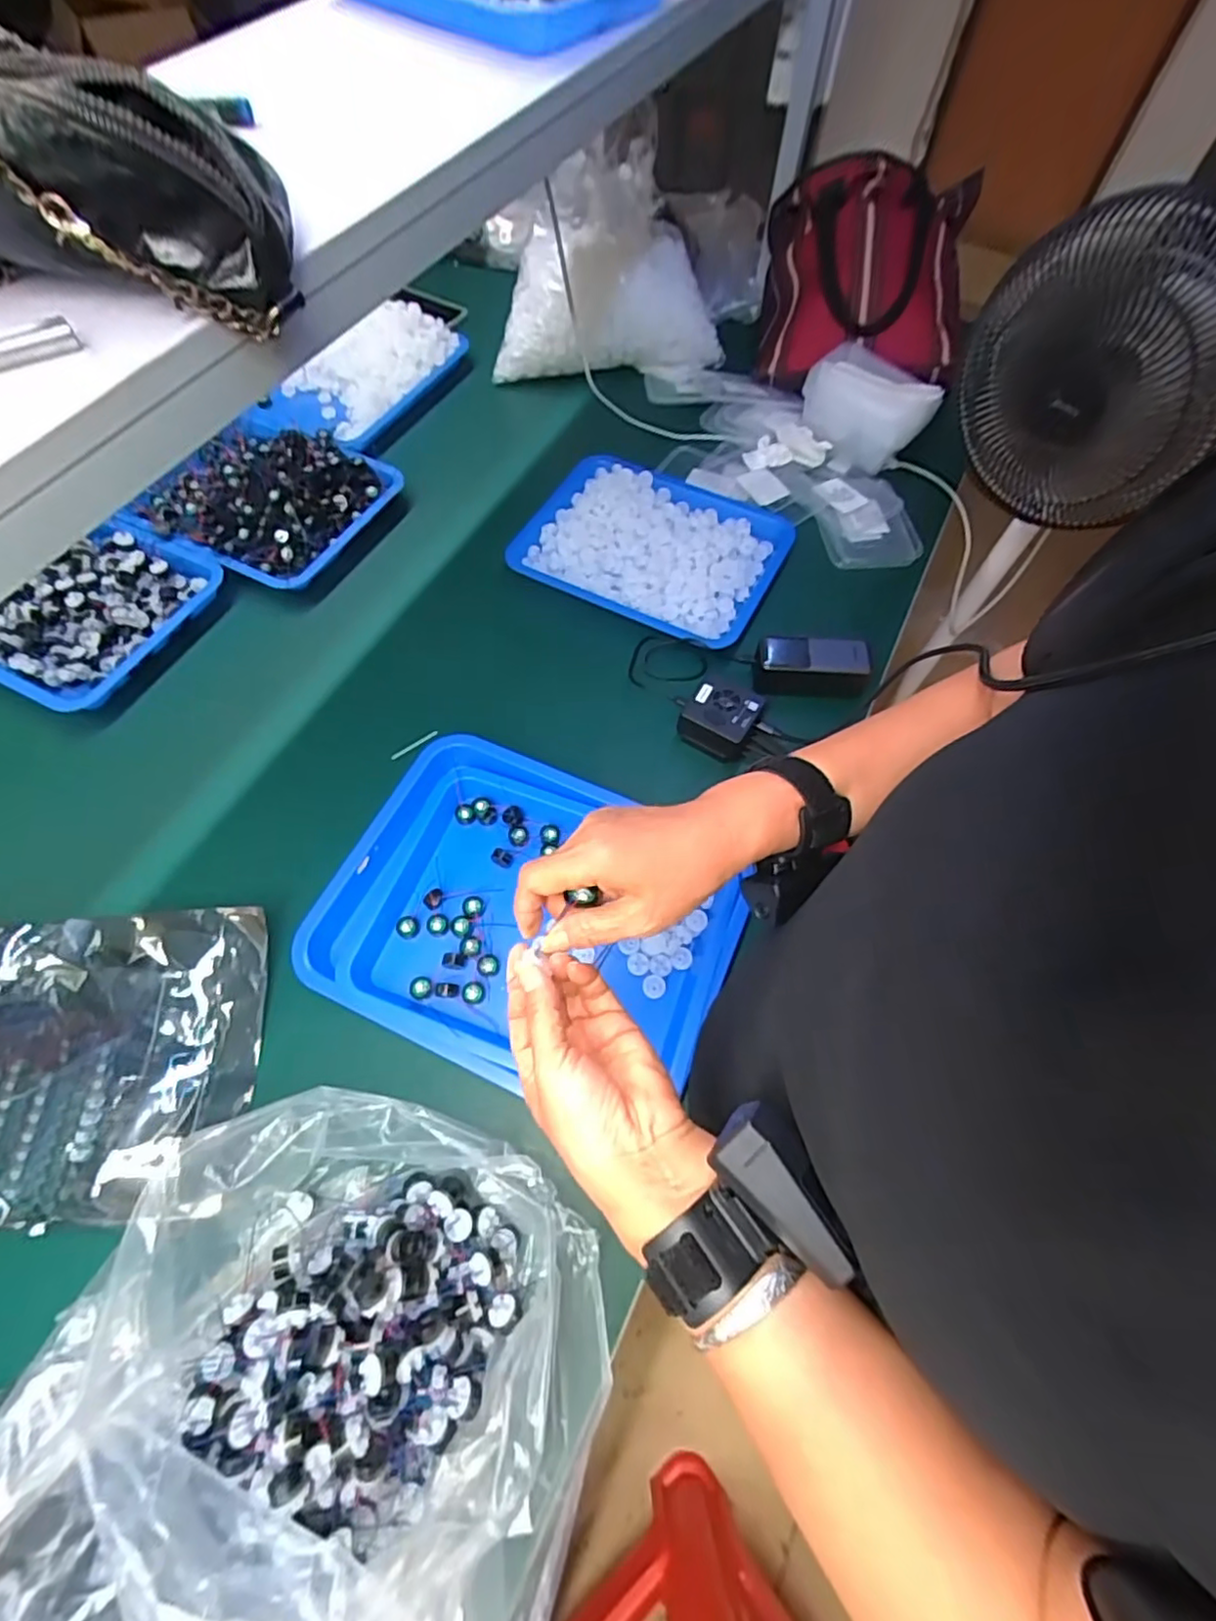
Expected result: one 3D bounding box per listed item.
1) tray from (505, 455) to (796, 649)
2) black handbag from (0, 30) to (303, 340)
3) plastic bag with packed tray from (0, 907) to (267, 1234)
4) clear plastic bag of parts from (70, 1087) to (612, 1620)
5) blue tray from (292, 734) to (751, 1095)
[{"bbox_3d":[0.058,-0.352,0.829,0.327,0.036,0.243,23,65,9],"label":"tray"},{"bbox_3d":[-0.292,-0.318,0.323,0.225,0.089,0.088,-2,64,-3],"label":"black handbag"},{"bbox_3d":[-0.490,0.213,0.549,0.335,0.051,0.246,-1,64,-2],"label":"plastic bag with packed tray"},{"bbox_3d":[-0.170,0.338,0.422,0.349,0.161,0.282,29,66,12],"label":"clear plastic bag of parts"},{"bbox_3d":[-0.094,0.095,0.627,0.417,0.037,0.296,23,65,9],"label":"blue tray"}]

